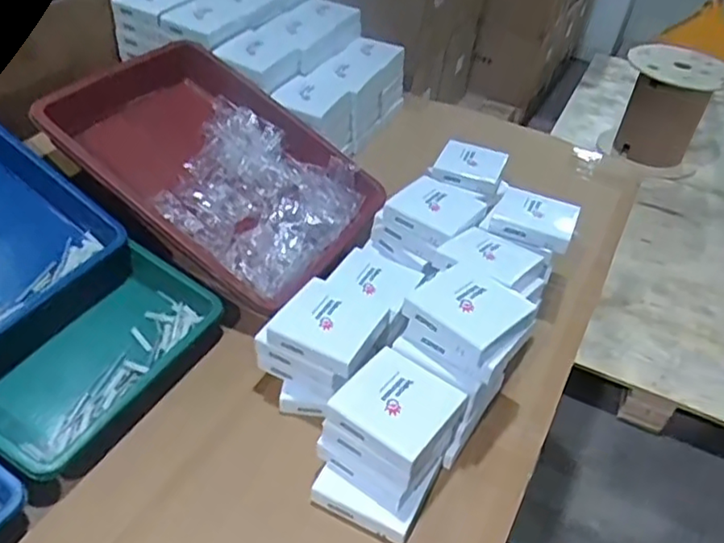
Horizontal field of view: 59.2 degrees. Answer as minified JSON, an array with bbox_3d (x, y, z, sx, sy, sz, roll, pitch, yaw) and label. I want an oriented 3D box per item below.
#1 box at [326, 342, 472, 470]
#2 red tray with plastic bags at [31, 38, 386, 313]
[{"bbox_3d":[0.030,0.111,0.522,0.082,0.026,0.082,30,46,25],"label":"box"},{"bbox_3d":[-0.175,-0.118,0.754,0.352,0.080,0.260,37,57,3],"label":"red tray with plastic bags"}]

